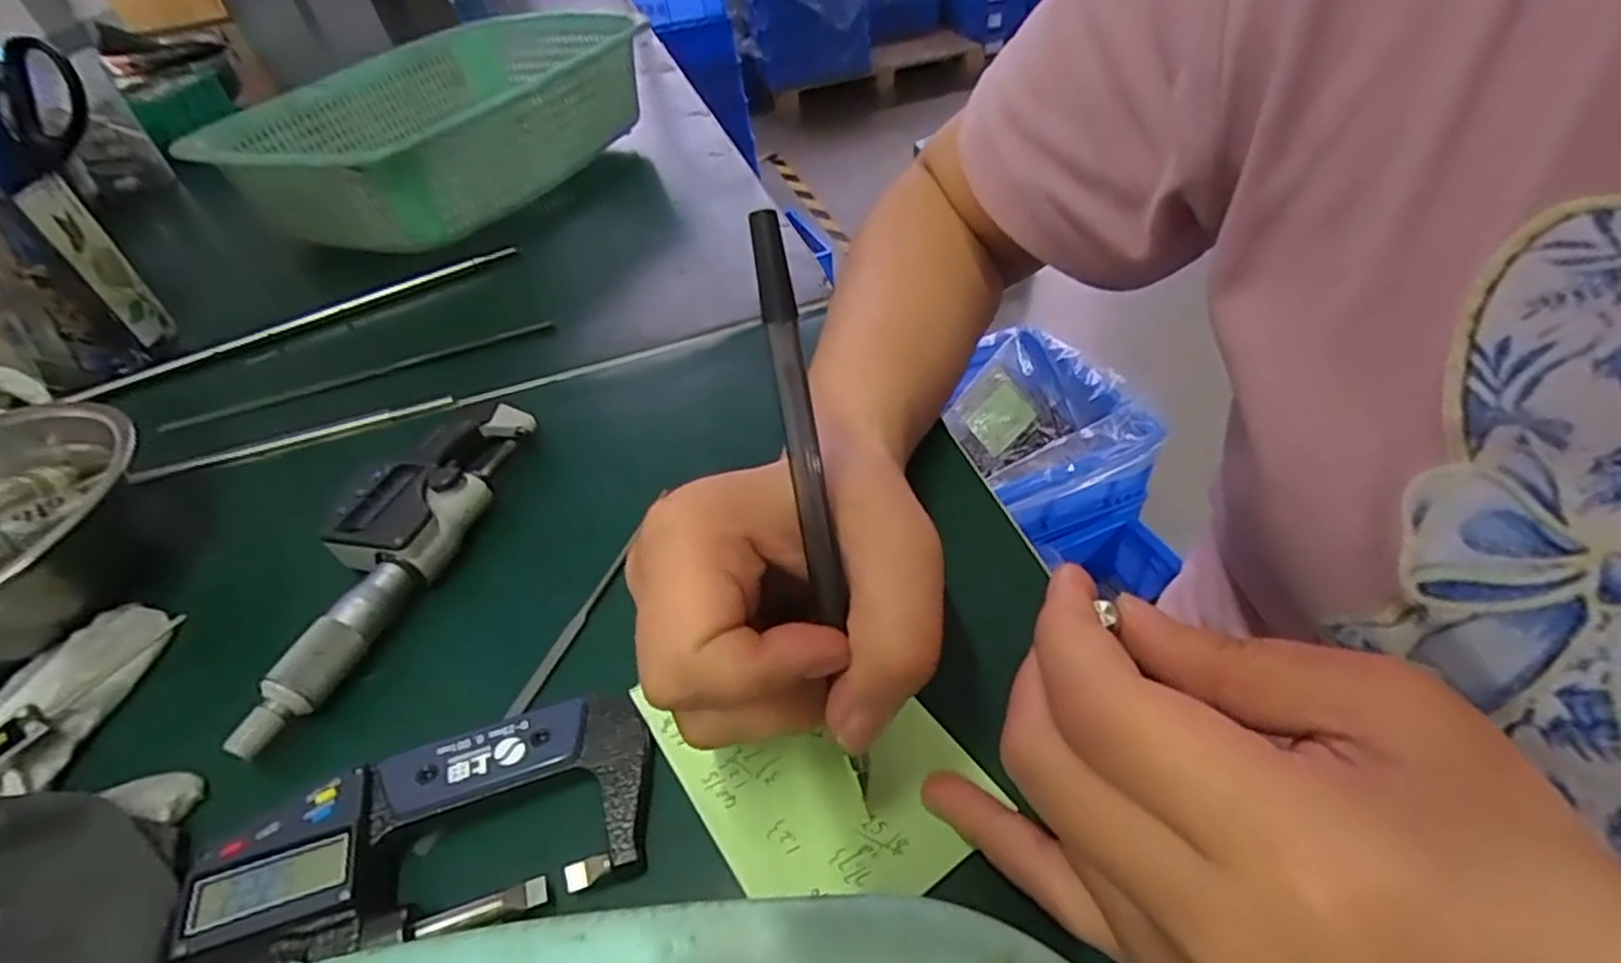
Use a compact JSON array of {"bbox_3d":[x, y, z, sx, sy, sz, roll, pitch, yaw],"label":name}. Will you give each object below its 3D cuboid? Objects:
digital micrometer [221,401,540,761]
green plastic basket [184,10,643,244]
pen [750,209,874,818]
[{"bbox_3d":[-0.152,0.025,0.268,0.044,0.030,0.148,3,44,13],"label":"digital micrometer"},{"bbox_3d":[-0.263,-0.259,0.535,0.196,0.078,0.294,15,47,24],"label":"green plastic basket"},{"bbox_3d":[0.002,0.012,0.181,0.008,0.151,0.006,-11,11,-7],"label":"pen"}]

